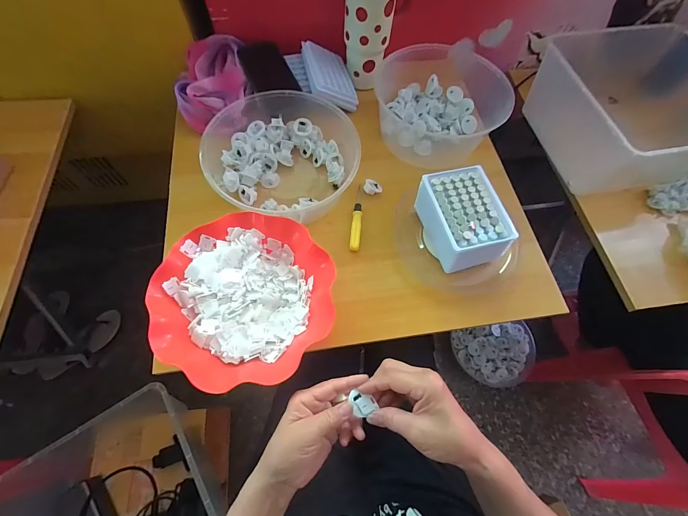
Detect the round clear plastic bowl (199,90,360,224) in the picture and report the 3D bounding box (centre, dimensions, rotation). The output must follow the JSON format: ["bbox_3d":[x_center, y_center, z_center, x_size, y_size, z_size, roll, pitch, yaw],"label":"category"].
[{"bbox_3d":[-0.112,-0.176,0.519,0.227,0.095,0.267,-24,69,-13],"label":"round clear plastic bowl"}]

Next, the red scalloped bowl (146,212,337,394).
[{"bbox_3d":[-0.126,0.053,0.413,0.216,0.066,0.214,1,66,-3],"label":"red scalloped bowl"}]

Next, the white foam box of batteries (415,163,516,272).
[{"bbox_3d":[0.176,-0.056,0.470,0.098,0.076,0.145,-16,67,-10],"label":"white foam box of batteries"}]

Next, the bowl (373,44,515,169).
[{"bbox_3d":[0.174,-0.301,0.589,0.241,0.081,0.236,1,66,-3],"label":"bowl"}]

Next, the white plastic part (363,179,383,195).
[{"bbox_3d":[0.049,-0.119,0.522,0.031,0.013,0.020,10,65,1],"label":"white plastic part"}]

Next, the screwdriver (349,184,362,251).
[{"bbox_3d":[0.021,-0.066,0.501,0.016,0.013,0.119,6,65,0],"label":"screwdriver"}]

